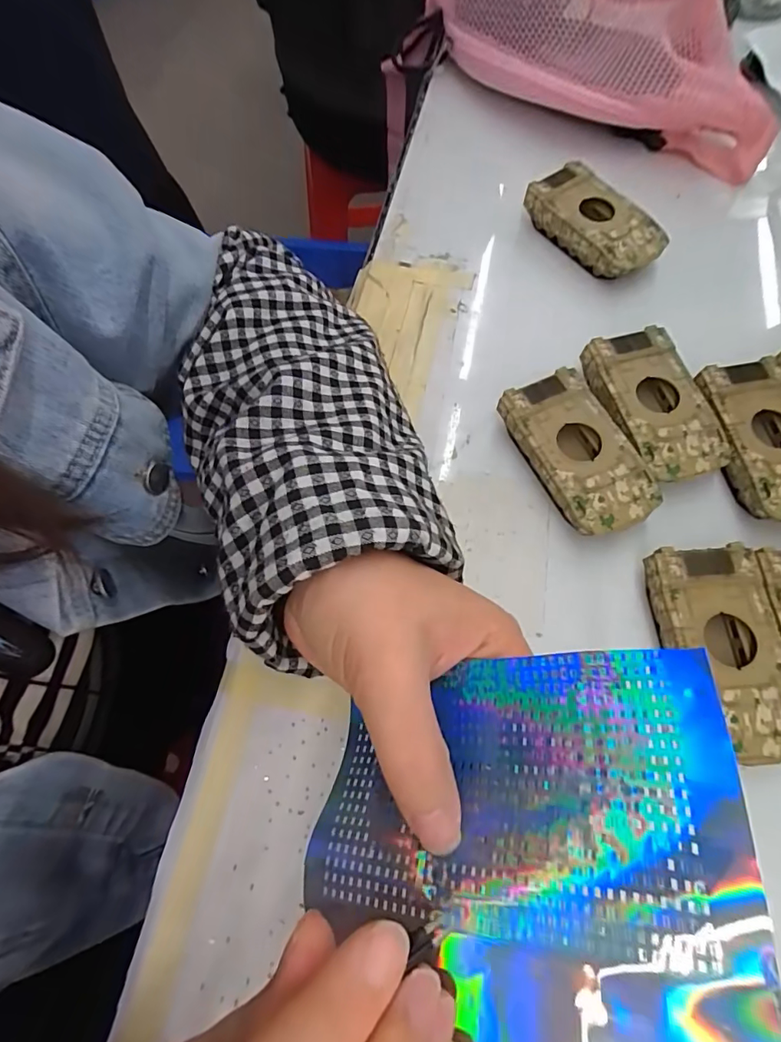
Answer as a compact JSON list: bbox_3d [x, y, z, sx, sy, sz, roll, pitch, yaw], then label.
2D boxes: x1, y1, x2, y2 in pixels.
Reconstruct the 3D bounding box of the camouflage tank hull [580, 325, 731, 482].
[{"bbox_3d":[0.153,-0.066,0.282,0.054,0.023,0.094,-12,69,-4],"label":"camouflage tank hull"}]

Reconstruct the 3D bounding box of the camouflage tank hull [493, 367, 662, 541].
[{"bbox_3d":[0.104,-0.036,0.272,0.050,0.025,0.094,-24,70,-8],"label":"camouflage tank hull"}]

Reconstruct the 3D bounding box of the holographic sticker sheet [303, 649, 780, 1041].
[{"bbox_3d":[0.035,0.092,0.142,0.120,0.013,0.099,-8,60,22],"label":"holographic sticker sheet"}]

